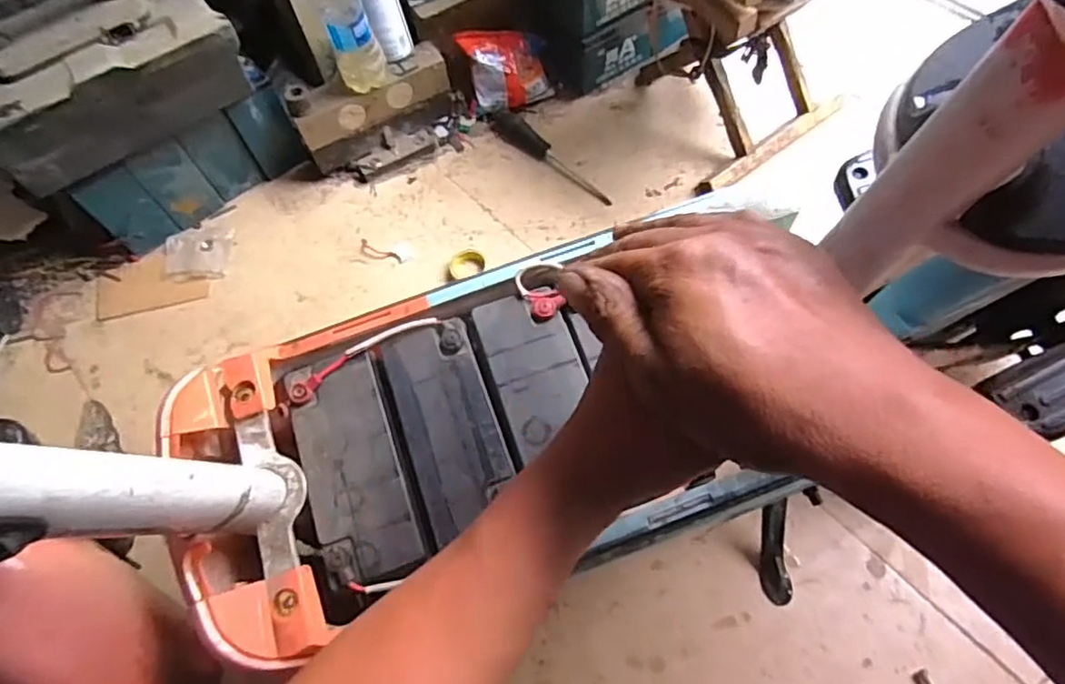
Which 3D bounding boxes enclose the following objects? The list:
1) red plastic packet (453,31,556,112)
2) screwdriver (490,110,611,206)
[{"bbox_3d":[-0.041,-0.445,1.016,0.137,0.094,0.111,-16,63,-4],"label":"red plastic packet"},{"bbox_3d":[0.028,-0.298,0.973,0.256,0.028,0.041,38,72,20],"label":"screwdriver"}]

